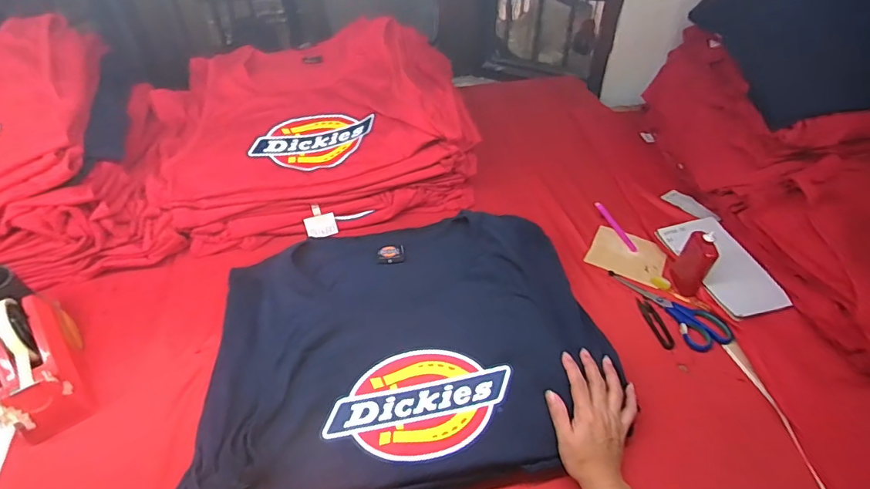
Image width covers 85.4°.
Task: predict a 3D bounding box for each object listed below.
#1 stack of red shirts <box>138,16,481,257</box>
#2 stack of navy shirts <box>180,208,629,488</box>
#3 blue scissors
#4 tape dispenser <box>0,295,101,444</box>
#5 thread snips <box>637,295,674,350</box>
[{"bbox_3d":[-0.247,-0.226,0.927,0.571,0.208,0.383,-10,42,-11],"label":"stack of red shirts"},{"bbox_3d":[-0.033,0.133,0.625,0.483,0.124,0.343,-9,42,-10],"label":"stack of navy shirts"},{"bbox_3d":[0.370,0.095,0.752,0.064,0.012,0.196,-24,47,-25],"label":"blue scissors"},{"bbox_3d":[-0.528,0.149,0.618,0.084,0.115,0.176,-29,49,-28],"label":"tape dispenser"},{"bbox_3d":[0.345,0.121,0.736,0.020,0.010,0.094,-7,42,-8],"label":"thread snips"}]

